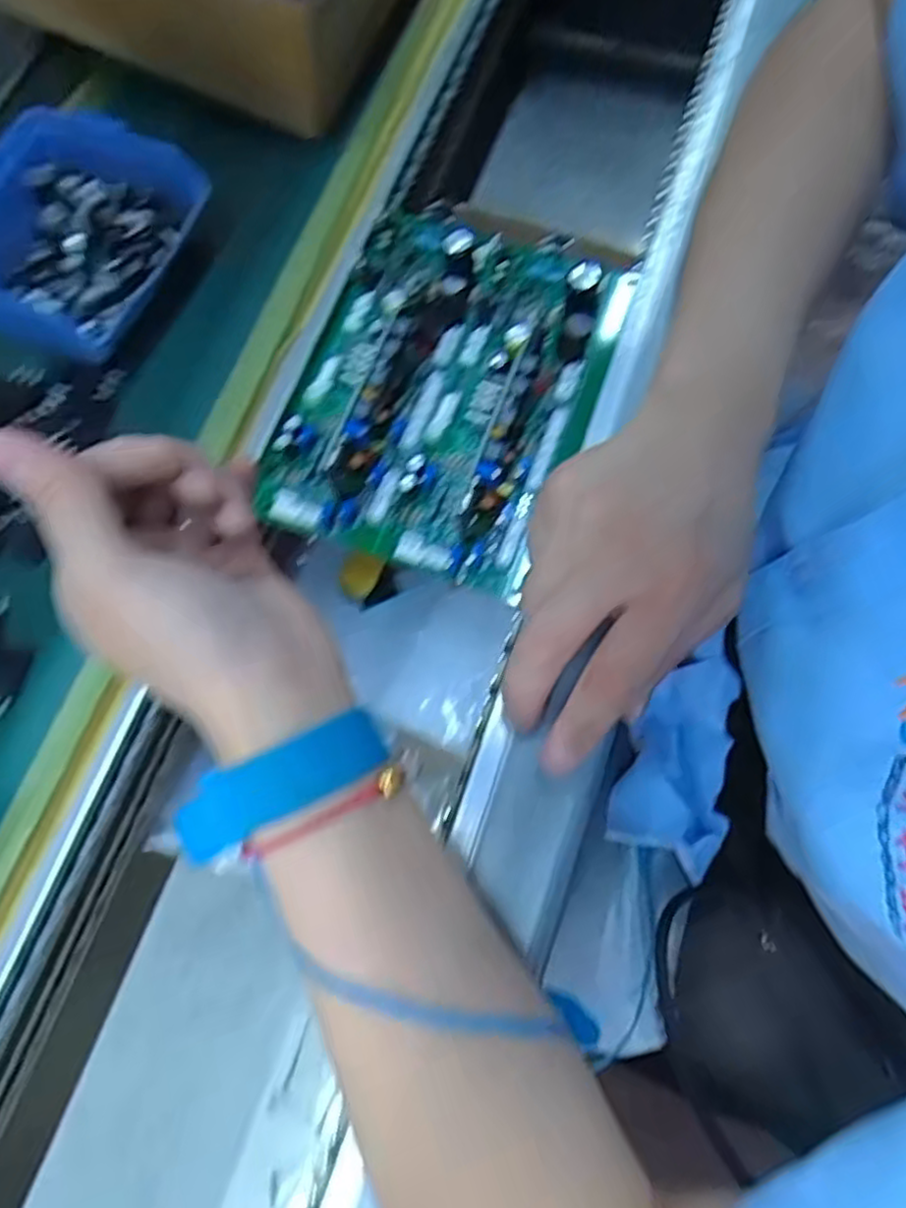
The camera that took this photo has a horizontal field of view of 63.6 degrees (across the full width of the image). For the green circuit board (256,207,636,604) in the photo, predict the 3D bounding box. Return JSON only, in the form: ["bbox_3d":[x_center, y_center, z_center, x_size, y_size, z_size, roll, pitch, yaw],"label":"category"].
[{"bbox_3d":[-0.004,-0.105,0.330,0.133,0.036,0.173,18,74,7],"label":"green circuit board"}]

